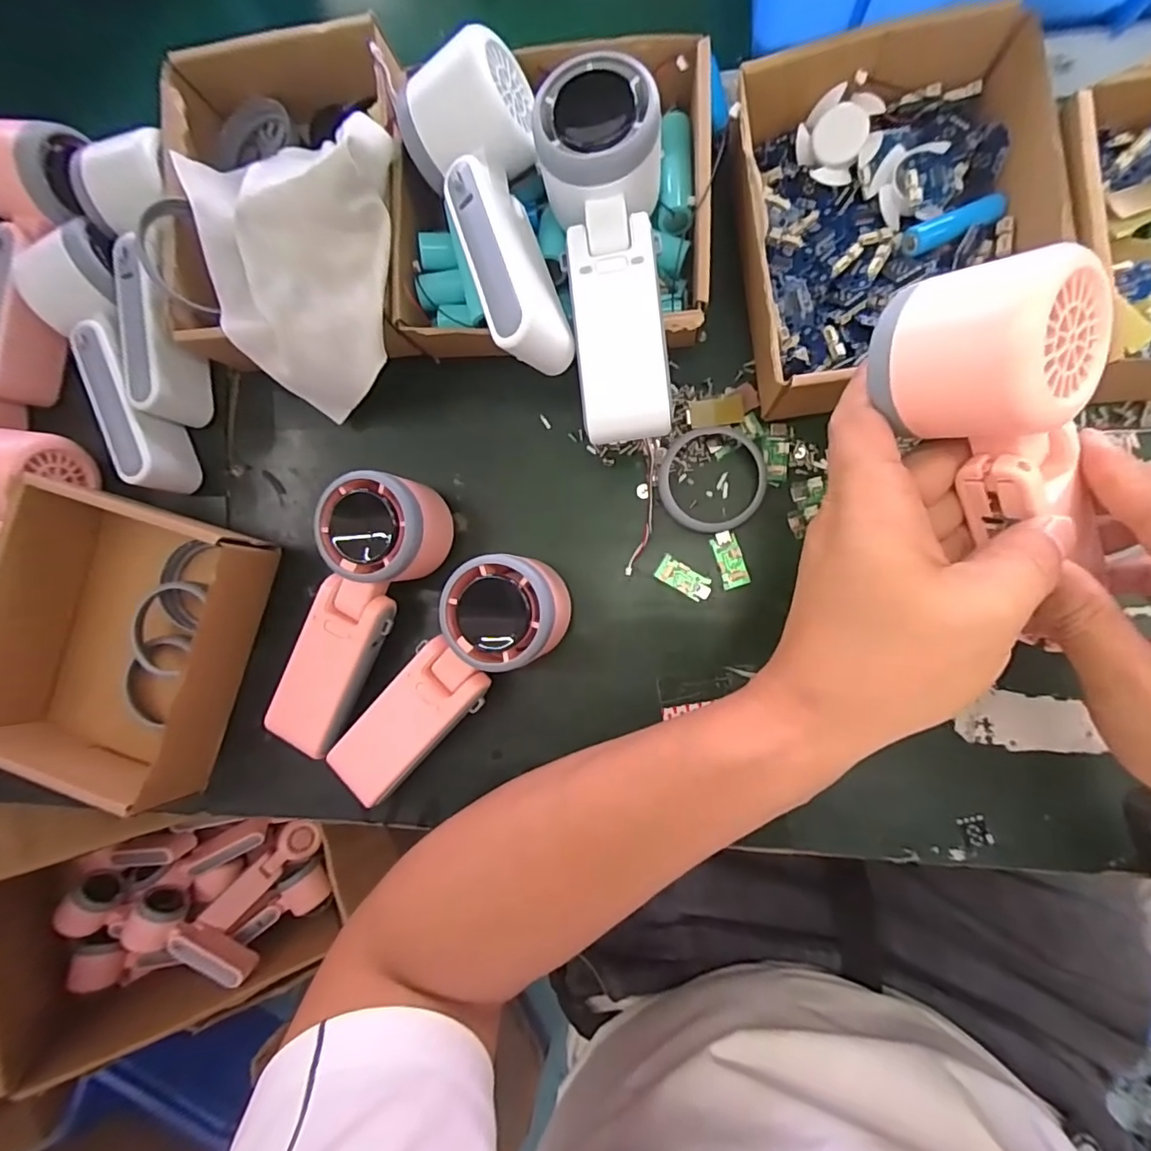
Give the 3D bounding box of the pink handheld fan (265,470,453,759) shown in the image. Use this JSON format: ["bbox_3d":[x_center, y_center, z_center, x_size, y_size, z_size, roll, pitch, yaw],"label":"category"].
[{"bbox_3d":[-0.131,0.022,0.313,0.057,0.056,0.165,31,91,9],"label":"pink handheld fan"}]

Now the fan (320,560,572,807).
[{"bbox_3d":[-0.073,0.054,0.301,0.166,0.050,0.058,-41,82,4],"label":"fan"}]

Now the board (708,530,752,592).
[{"bbox_3d":[0.087,-0.009,0.308,0.015,0.004,0.032,-17,85,7],"label":"board"}]

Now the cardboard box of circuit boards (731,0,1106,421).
[{"bbox_3d":[0.158,-0.182,0.282,0.138,0.052,0.163,-5,86,8],"label":"cardboard box of circuit boards"}]

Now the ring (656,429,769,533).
[{"bbox_3d":[0.077,-0.053,0.307,0.057,0.008,0.058,1,98,8],"label":"ring"}]

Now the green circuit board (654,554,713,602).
[{"bbox_3d":[0.062,0.002,0.312,0.032,0.004,0.015,31,91,9],"label":"green circuit board"}]

